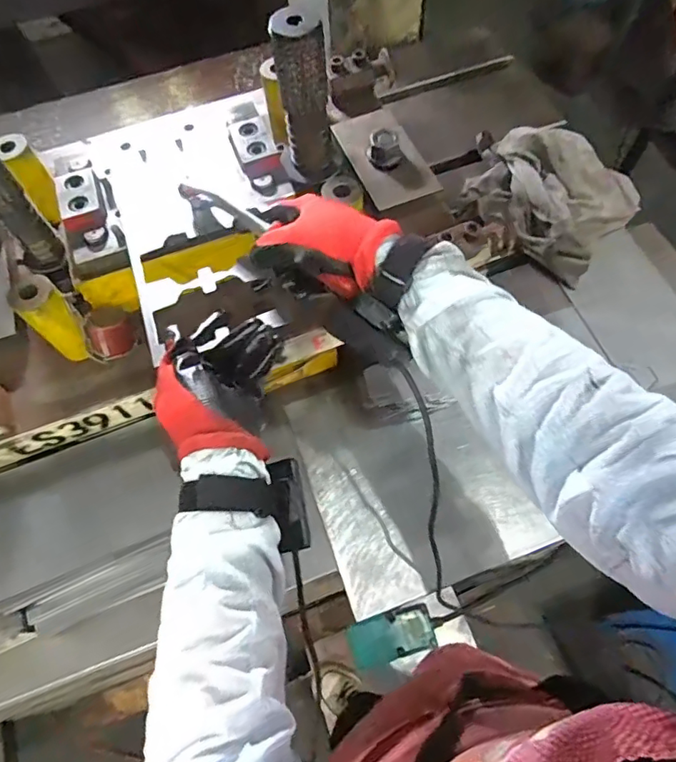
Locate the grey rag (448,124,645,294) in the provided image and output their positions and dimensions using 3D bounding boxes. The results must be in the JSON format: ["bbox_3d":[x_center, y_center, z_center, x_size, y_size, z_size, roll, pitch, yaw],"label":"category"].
[{"bbox_3d":[0.291,-0.265,0.725,0.214,0.069,0.186,38,71,20],"label":"grey rag"}]

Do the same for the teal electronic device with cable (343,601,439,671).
[{"bbox_3d":[0.126,0.587,1.202,0.198,0.066,0.101,-15,63,-4],"label":"teal electronic device with cable"}]

